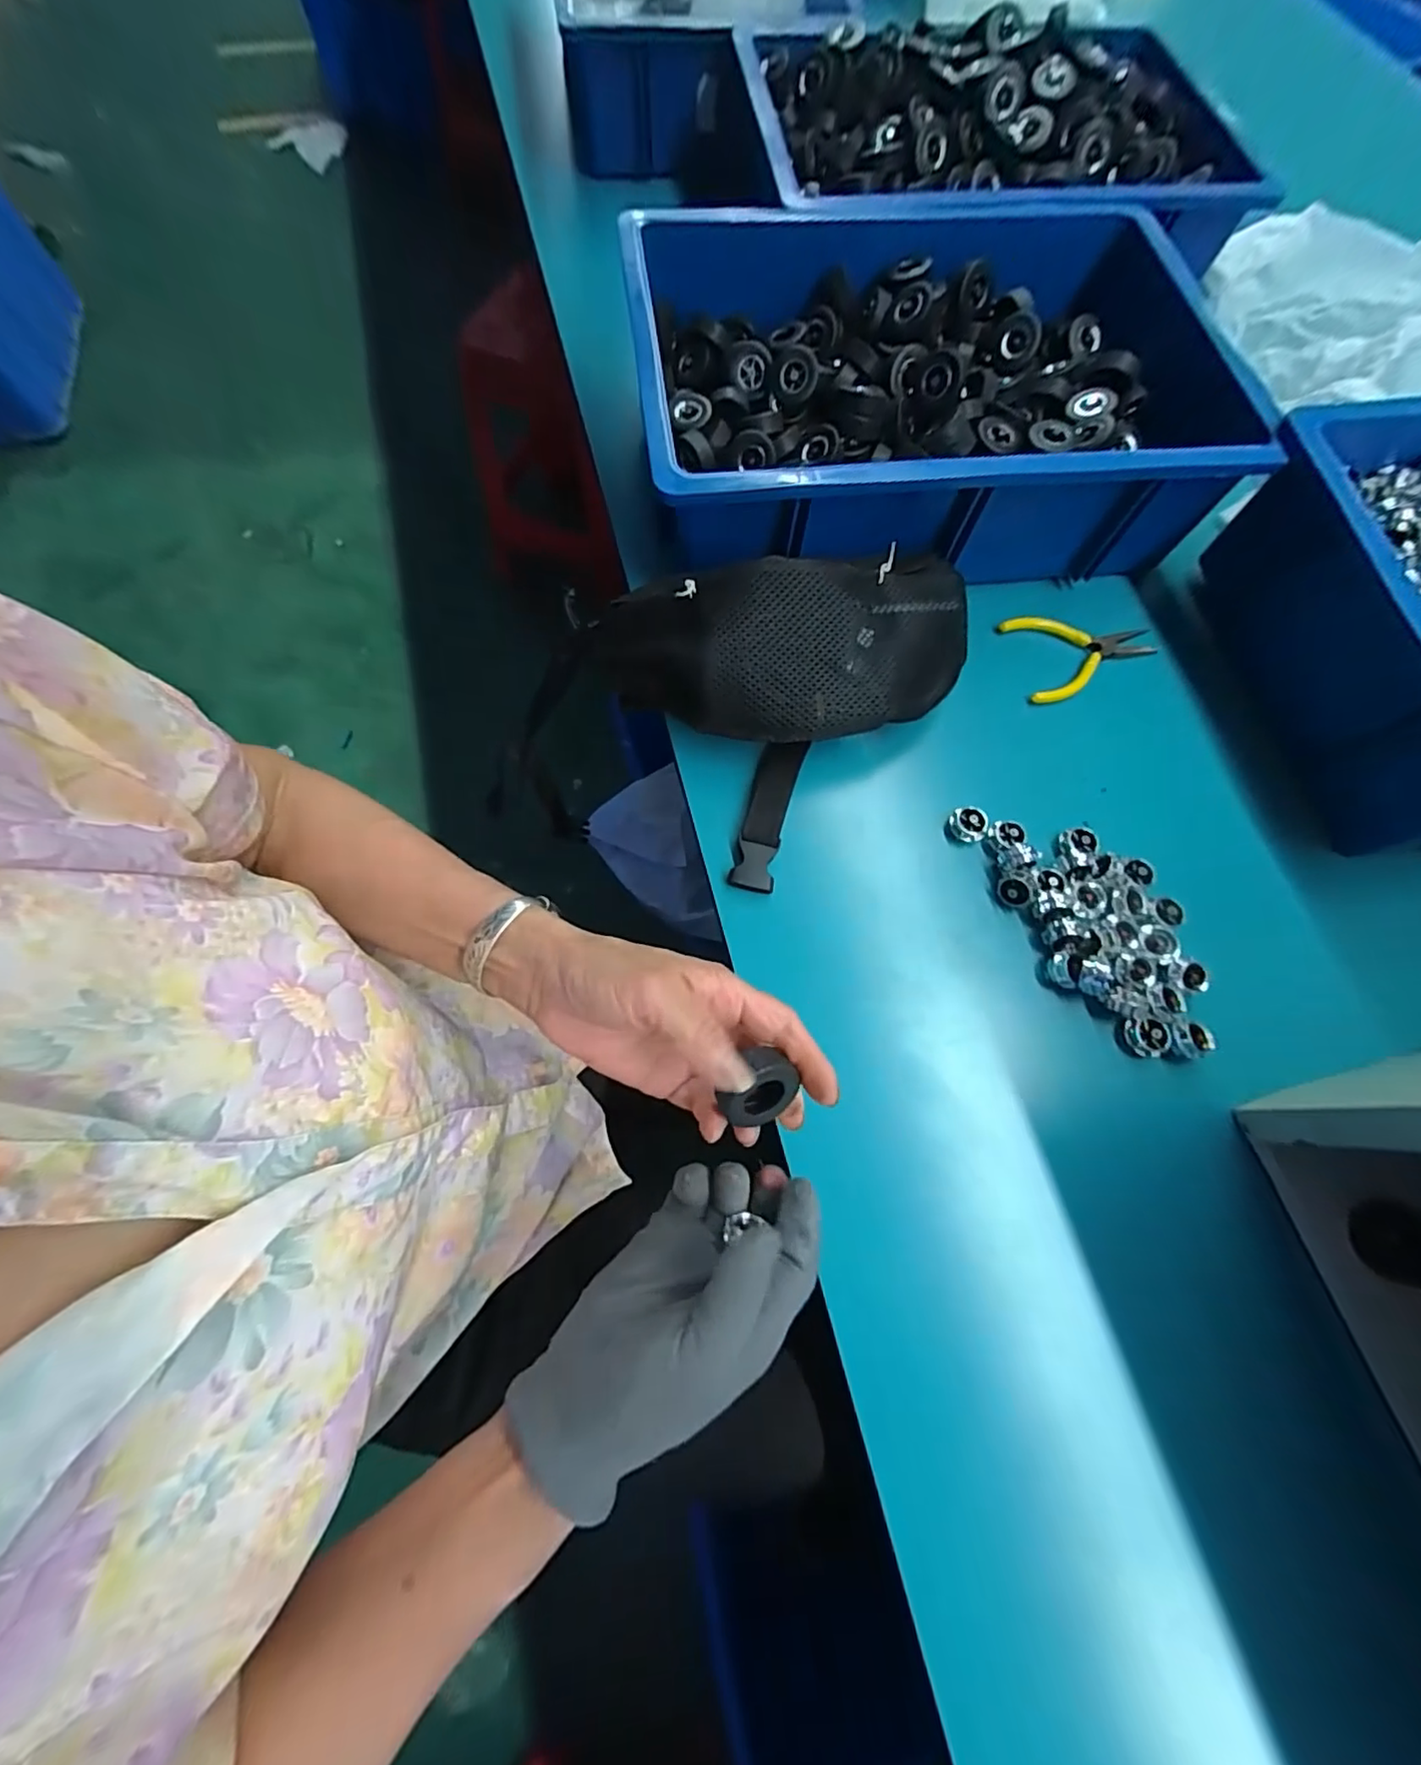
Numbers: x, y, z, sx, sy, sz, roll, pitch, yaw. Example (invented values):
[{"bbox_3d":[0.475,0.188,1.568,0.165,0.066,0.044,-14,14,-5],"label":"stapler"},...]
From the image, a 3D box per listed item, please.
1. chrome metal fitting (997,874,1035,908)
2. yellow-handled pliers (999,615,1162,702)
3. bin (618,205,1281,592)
[{"bbox_3d":[0.206,0.005,0.405,0.022,0.012,0.022,7,103,33],"label":"chrome metal fitting"},{"bbox_3d":[0.303,-0.187,0.485,0.121,0.011,0.077,-10,70,-5],"label":"yellow-handled pliers"},{"bbox_3d":[0.200,-0.399,0.499,0.500,0.112,0.316,-6,70,-4],"label":"bin"}]

